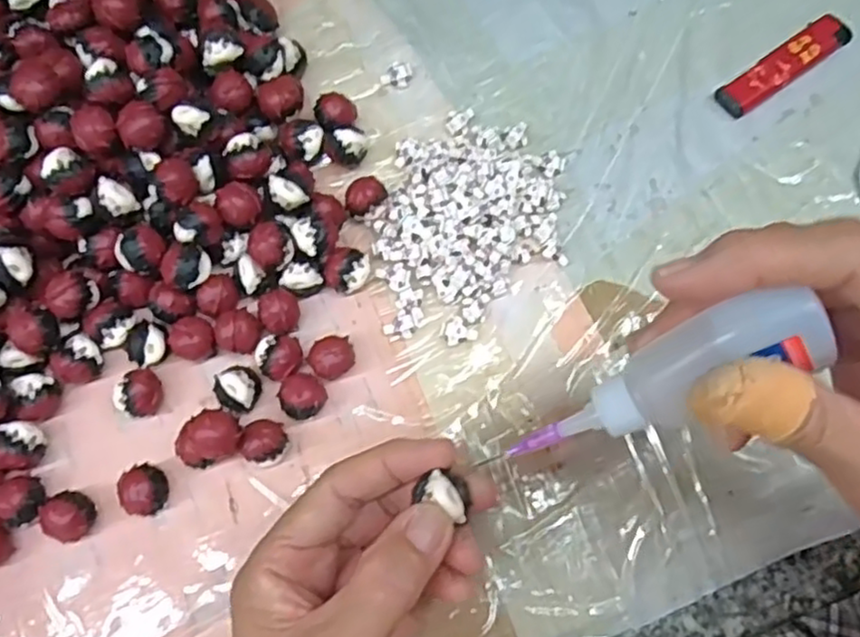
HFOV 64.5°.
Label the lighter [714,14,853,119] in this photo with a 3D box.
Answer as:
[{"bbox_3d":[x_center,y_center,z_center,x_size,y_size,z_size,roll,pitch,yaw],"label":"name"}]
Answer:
[{"bbox_3d":[0.178,-0.127,0.343,0.075,0.010,0.019,-34,77,-10],"label":"lighter"}]

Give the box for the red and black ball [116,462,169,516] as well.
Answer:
[{"bbox_3d":[-0.118,0.071,0.282,0.018,0.017,0.020,10,74,3],"label":"red and black ball"}]

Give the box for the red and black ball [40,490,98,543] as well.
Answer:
[{"bbox_3d":[-0.147,0.081,0.279,0.019,0.017,0.019,0,74,0],"label":"red and black ball"}]

